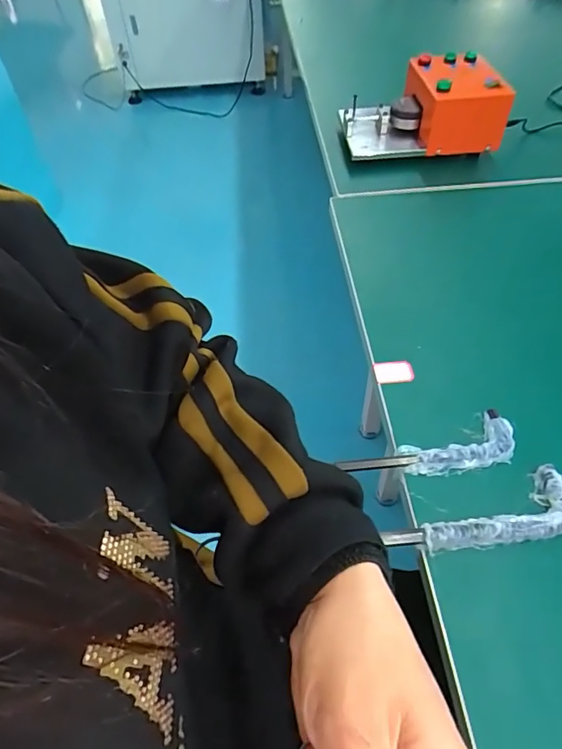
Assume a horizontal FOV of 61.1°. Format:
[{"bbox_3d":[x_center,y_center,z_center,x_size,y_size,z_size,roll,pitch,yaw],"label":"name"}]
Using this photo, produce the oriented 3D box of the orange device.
[{"bbox_3d":[0.203,-0.389,0.698,0.209,0.101,0.150,-5,50,-1],"label":"orange device"}]

